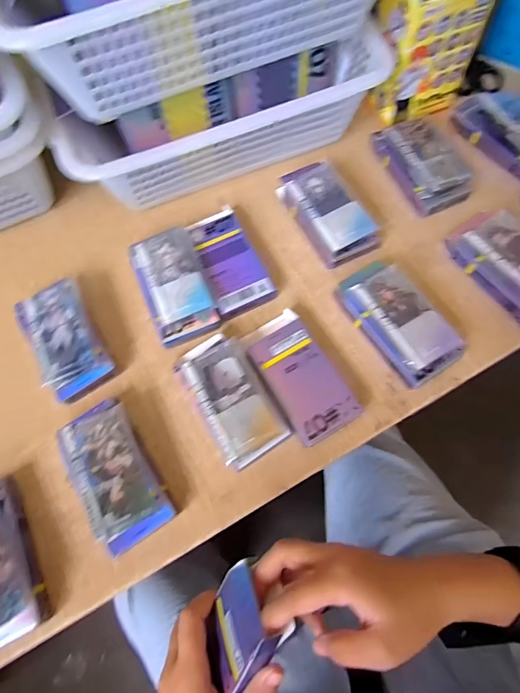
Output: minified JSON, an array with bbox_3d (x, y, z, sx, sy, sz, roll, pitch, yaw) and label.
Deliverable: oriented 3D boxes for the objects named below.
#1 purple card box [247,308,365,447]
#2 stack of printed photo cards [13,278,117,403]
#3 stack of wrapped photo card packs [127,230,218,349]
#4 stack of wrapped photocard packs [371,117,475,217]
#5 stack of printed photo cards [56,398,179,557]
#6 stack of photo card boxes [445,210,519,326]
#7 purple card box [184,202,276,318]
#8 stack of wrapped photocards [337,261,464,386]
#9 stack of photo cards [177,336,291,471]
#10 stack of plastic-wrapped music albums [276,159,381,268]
[{"bbox_3d":[0.037,0.028,0.395,0.062,0.018,0.121,-30,70,-8],"label":"purple card box"},{"bbox_3d":[-0.194,-0.008,0.415,0.063,0.031,0.118,-29,70,-8],"label":"stack of printed photo cards"},{"bbox_3d":[-0.088,-0.064,0.432,0.064,0.041,0.118,-22,69,-5],"label":"stack of wrapped photo card packs"},{"bbox_3d":[0.183,-0.208,0.467,0.062,0.031,0.118,-23,69,-5],"label":"stack of wrapped photocard packs"},{"bbox_3d":[-0.127,0.110,0.364,0.060,0.036,0.121,-29,70,-8],"label":"stack of printed photo cards"},{"bbox_3d":[0.255,-0.088,0.417,0.068,0.035,0.122,-32,70,-9],"label":"stack of photo card boxes"},{"bbox_3d":[-0.034,-0.091,0.448,0.061,0.025,0.121,-24,69,-6],"label":"purple card box"},{"bbox_3d":[0.132,-0.025,0.403,0.063,0.035,0.121,-29,70,-8],"label":"stack of wrapped photocards"},{"bbox_3d":[-0.028,0.046,0.388,0.063,0.037,0.123,-31,70,-8],"label":"stack of photo cards"},{"bbox_3d":[0.073,-0.146,0.454,0.059,0.034,0.122,-26,69,-7],"label":"stack of plastic-wrapped music albums"}]

